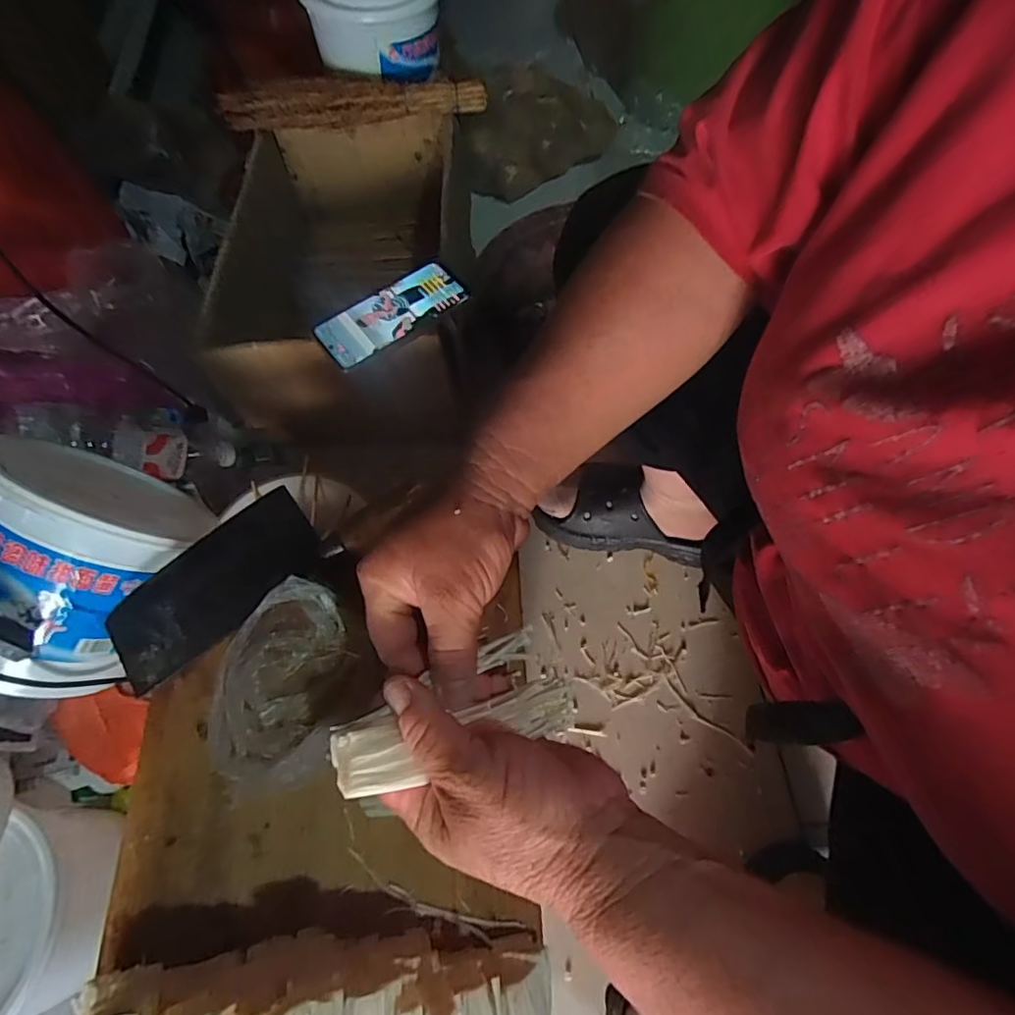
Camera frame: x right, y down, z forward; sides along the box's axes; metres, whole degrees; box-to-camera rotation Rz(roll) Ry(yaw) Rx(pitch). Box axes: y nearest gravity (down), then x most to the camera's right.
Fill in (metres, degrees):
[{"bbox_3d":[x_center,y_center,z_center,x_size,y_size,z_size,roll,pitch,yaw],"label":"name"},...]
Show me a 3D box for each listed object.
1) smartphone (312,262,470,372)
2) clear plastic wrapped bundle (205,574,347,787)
[{"bbox_3d":[-0.121,-0.203,0.581,0.157,0.008,0.070,-33,68,-13],"label":"smartphone"},{"bbox_3d":[-0.157,0.119,0.387,0.074,0.037,0.133,-5,65,0],"label":"clear plastic wrapped bundle"}]

